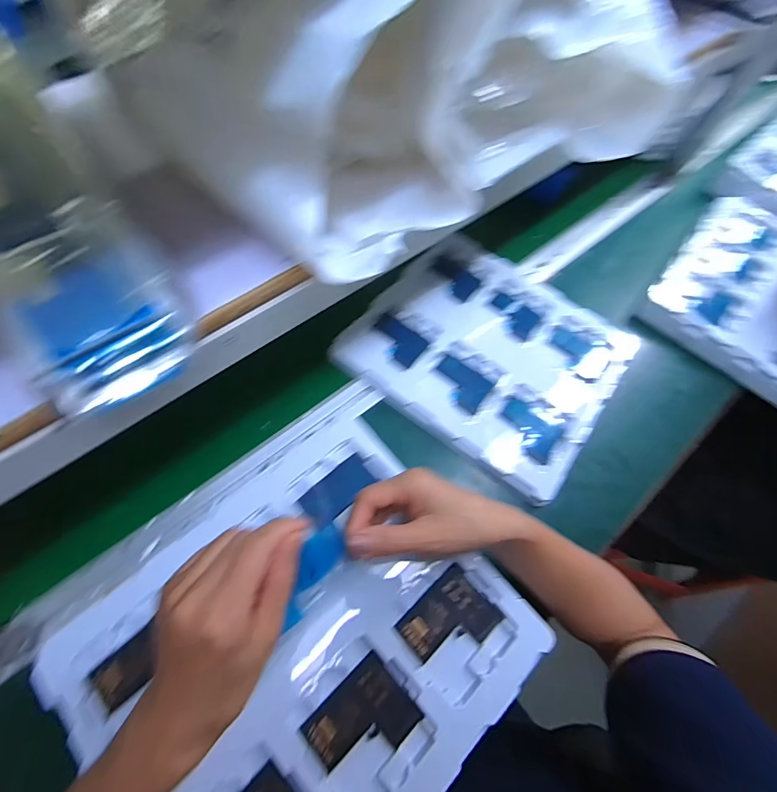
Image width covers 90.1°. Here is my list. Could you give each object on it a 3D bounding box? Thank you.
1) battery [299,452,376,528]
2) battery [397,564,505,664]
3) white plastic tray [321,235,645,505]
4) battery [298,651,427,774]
[{"bbox_3d":[-0.049,0.093,0.382,0.072,0.004,0.036,-39,90,-22],"label":"battery"},{"bbox_3d":[0.053,0.197,0.338,0.076,0.008,0.059,-37,73,-20],"label":"battery"},{"bbox_3d":[0.133,-0.062,0.524,0.321,0.019,0.281,36,69,11],"label":"white plastic tray"},{"bbox_3d":[-0.020,0.254,0.302,0.074,0.004,0.060,-39,75,-20],"label":"battery"}]

